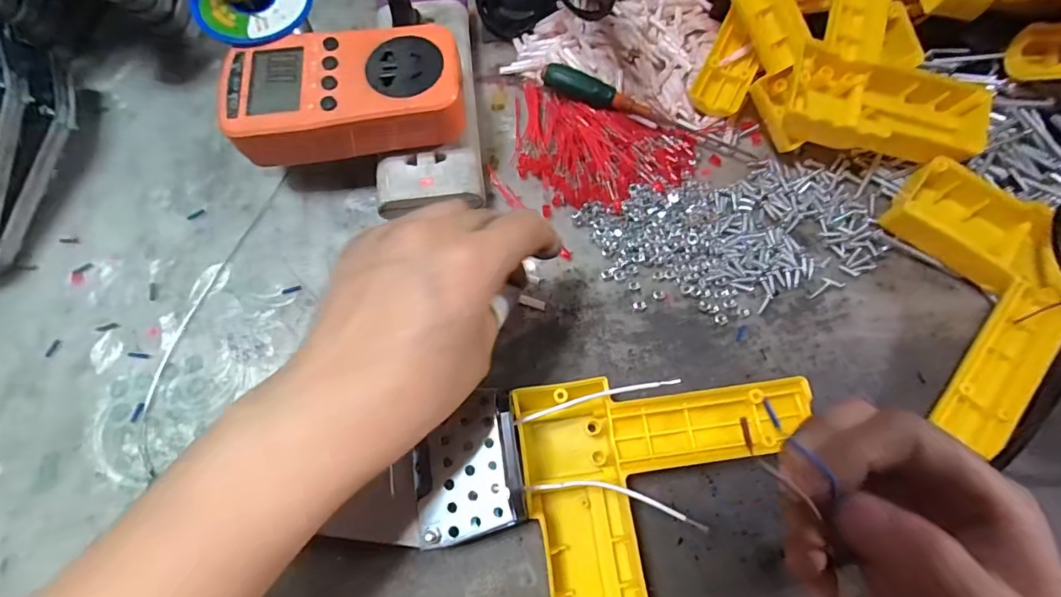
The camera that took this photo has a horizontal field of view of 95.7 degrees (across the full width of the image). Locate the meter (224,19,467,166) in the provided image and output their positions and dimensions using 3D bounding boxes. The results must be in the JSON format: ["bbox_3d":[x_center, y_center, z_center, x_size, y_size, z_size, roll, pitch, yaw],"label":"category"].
[{"bbox_3d":[-0.101,-0.114,0.268,0.124,0.031,0.064,-5,71,-3],"label":"meter"}]

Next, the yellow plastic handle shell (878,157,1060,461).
[{"bbox_3d":[0.245,-0.007,0.272,0.139,0.034,0.111,-43,77,-14],"label":"yellow plastic handle shell"}]

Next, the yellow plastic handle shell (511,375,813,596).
[{"bbox_3d":[0.070,0.093,0.235,0.140,0.033,0.115,-9,72,-5],"label":"yellow plastic handle shell"}]

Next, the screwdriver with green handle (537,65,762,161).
[{"bbox_3d":[0.078,-0.124,0.315,0.145,0.015,0.015,19,72,5],"label":"screwdriver with green handle"}]

